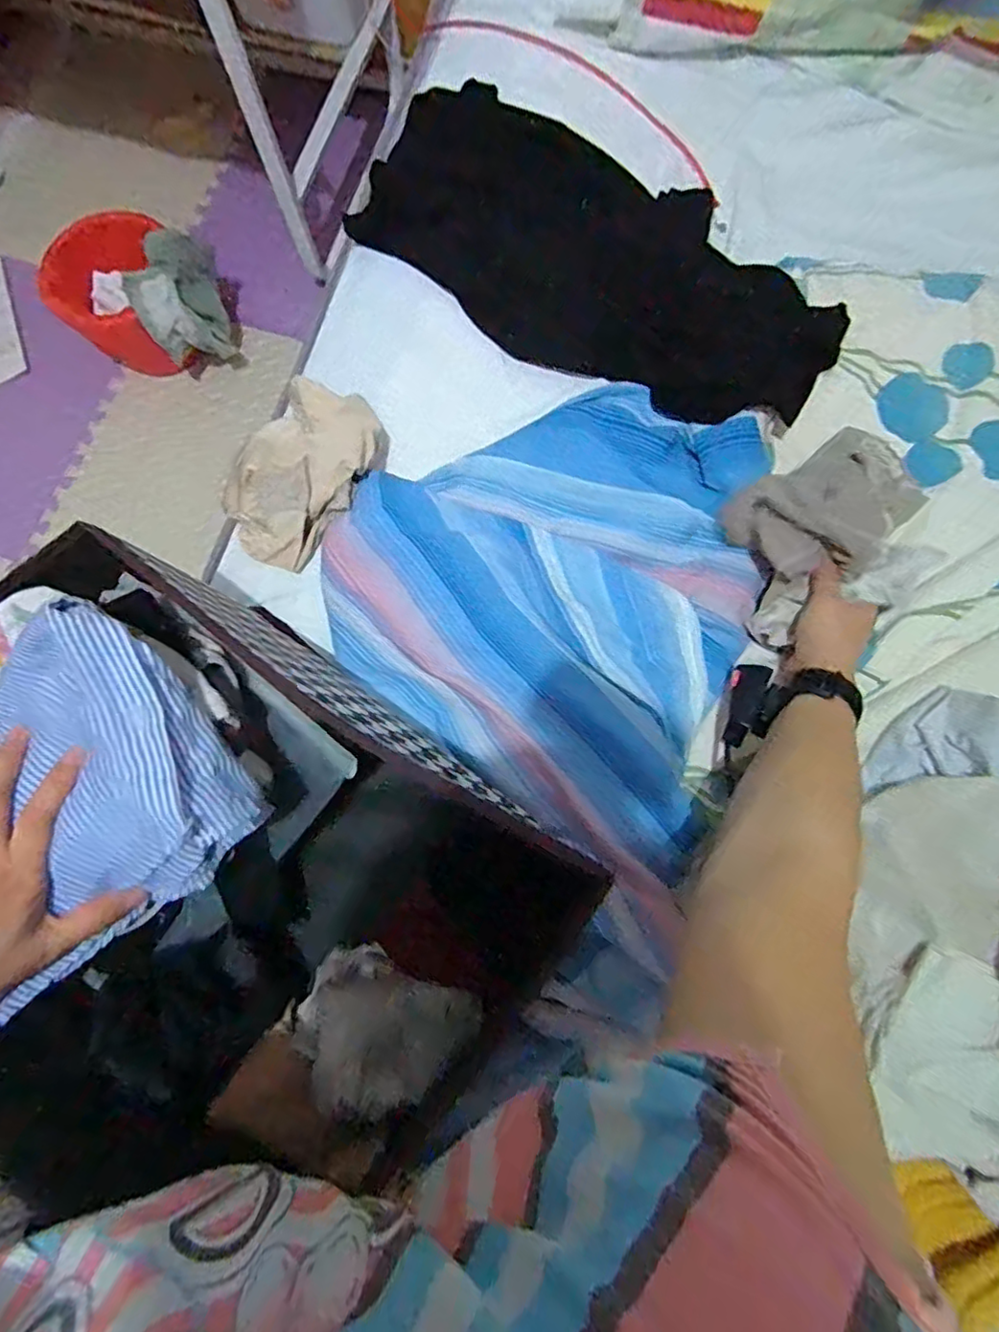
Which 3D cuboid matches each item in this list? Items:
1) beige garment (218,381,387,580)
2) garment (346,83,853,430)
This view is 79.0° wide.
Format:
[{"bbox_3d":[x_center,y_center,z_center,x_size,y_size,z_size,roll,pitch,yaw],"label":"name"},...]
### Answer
[{"bbox_3d":[-0.191,-0.178,0.564,0.127,0.057,0.164,28,81,5],"label":"beige garment"},{"bbox_3d":[0.098,-0.424,0.610,0.511,0.044,0.237,33,81,6],"label":"garment"}]

